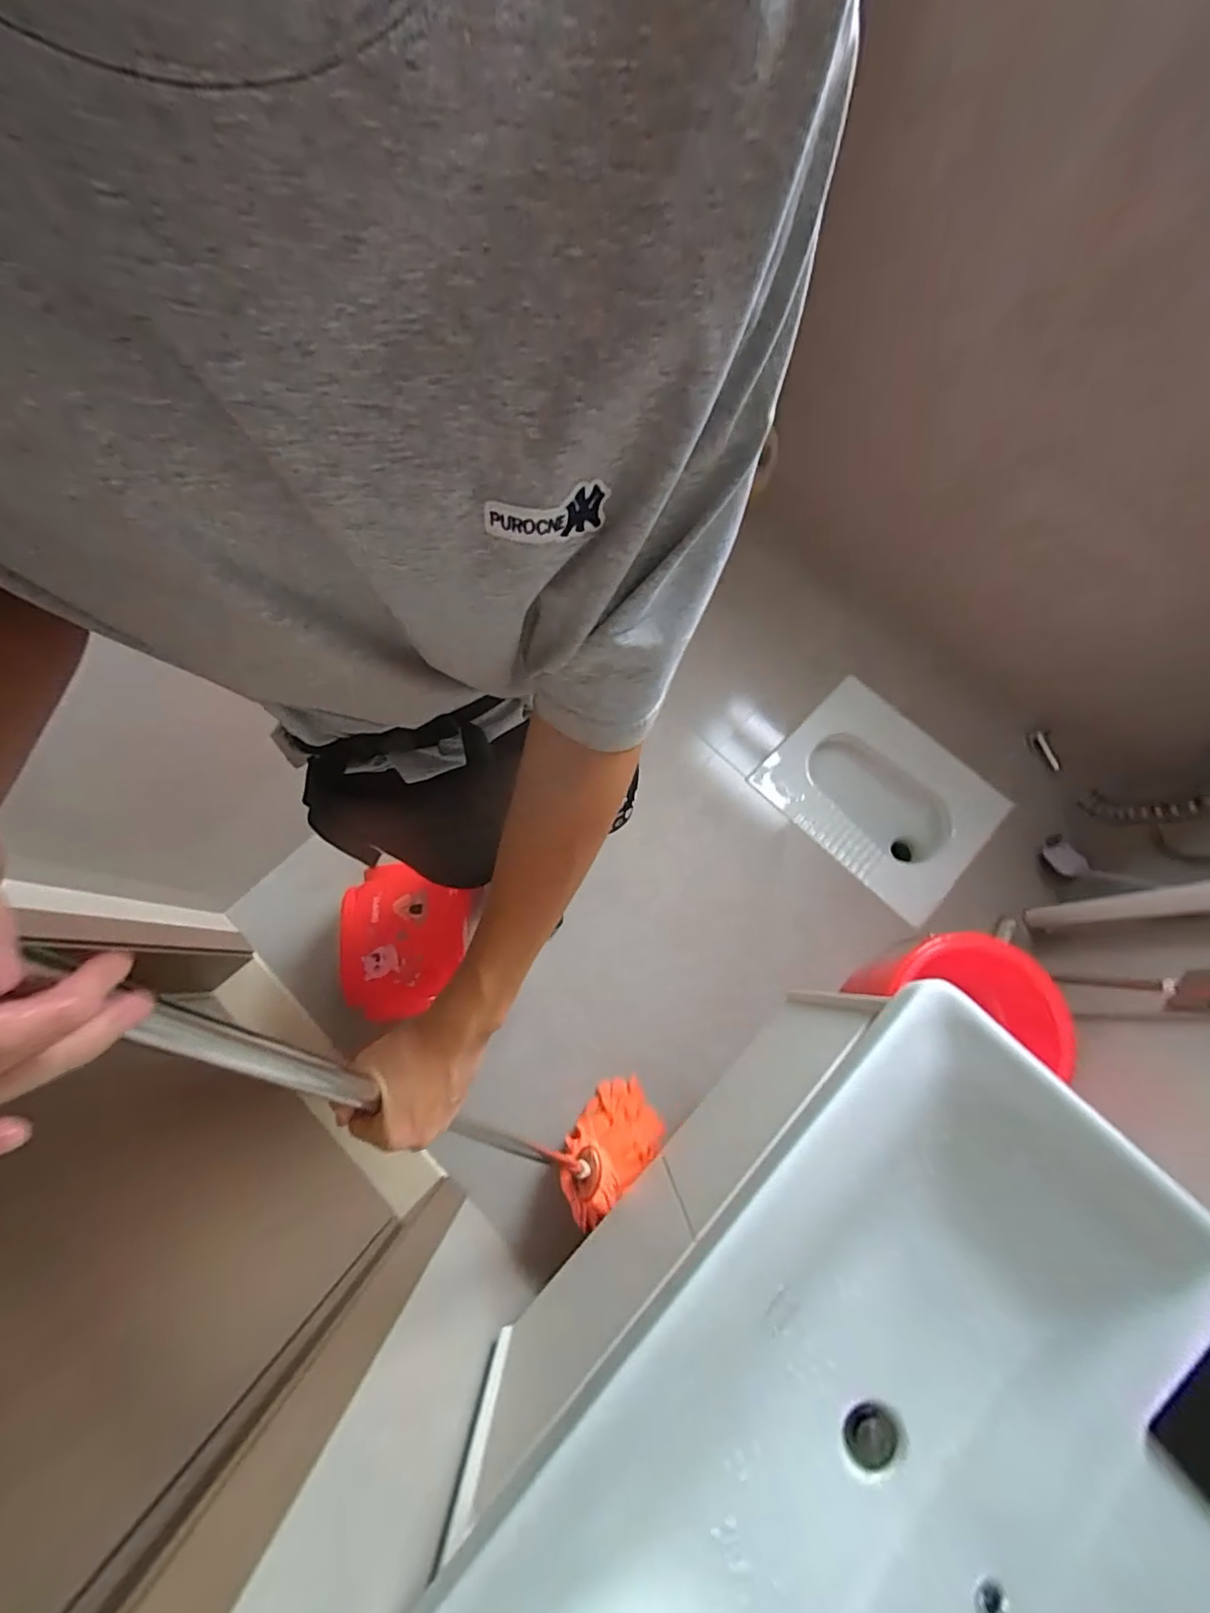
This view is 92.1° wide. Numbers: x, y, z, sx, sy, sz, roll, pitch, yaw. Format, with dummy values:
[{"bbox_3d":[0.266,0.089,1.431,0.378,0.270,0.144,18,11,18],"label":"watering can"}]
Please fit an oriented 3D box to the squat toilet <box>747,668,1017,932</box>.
[{"bbox_3d":[0.756,-0.016,1.652,0.411,0.196,0.576,-43,76,-11],"label":"squat toilet"}]

